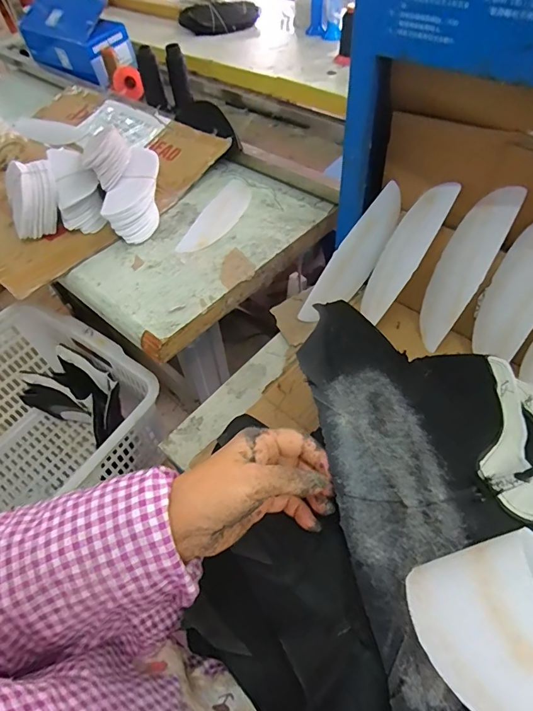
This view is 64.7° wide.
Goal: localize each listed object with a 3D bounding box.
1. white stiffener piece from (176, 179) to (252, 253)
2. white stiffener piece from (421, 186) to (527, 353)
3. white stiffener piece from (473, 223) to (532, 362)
[{"bbox_3d":[-0.079,-0.242,0.727,0.072,0.004,0.207,16,56,16],"label":"white stiffener piece"},{"bbox_3d":[0.252,-0.114,0.551,0.013,0.211,0.074,3,33,-26],"label":"white stiffener piece"},{"bbox_3d":[0.308,-0.083,0.506,0.065,0.189,0.026,31,34,25],"label":"white stiffener piece"}]

